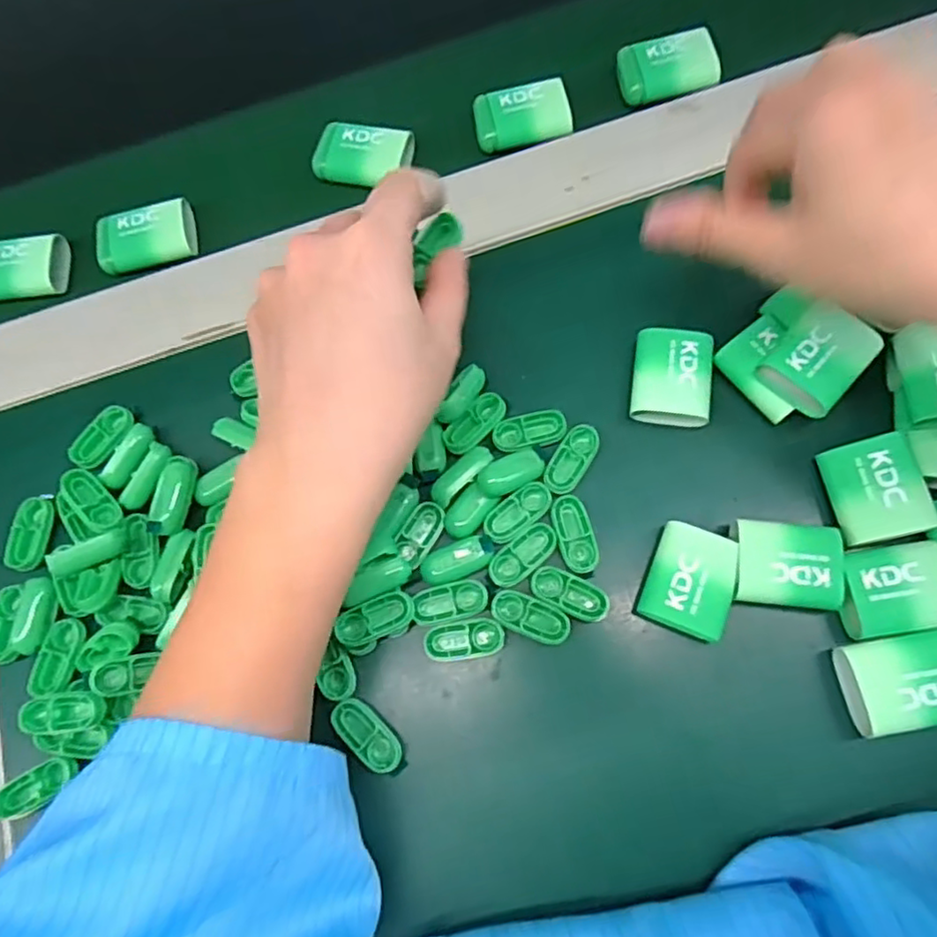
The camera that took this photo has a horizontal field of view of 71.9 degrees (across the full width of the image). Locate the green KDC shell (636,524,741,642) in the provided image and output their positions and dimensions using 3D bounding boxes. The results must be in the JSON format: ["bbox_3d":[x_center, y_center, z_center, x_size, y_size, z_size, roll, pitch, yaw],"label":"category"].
[{"bbox_3d":[0.093,0.047,0.271,0.034,0.012,0.043,20,70,8],"label":"green KDC shell"}]

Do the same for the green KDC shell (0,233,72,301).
[{"bbox_3d":[-0.249,-0.111,0.355,0.049,0.016,0.034,-2,68,0],"label":"green KDC shell"}]

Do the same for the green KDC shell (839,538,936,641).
[{"bbox_3d":[0.173,0.048,0.262,0.046,0.009,0.036,-8,69,-3],"label":"green KDC shell"}]

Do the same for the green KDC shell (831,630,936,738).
[{"bbox_3d":[0.171,0.086,0.257,0.046,0.021,0.034,-9,69,-3],"label":"green KDC shell"}]

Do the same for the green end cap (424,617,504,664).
[{"bbox_3d":[-0.002,0.074,0.277,0.033,0.007,0.016,-6,68,-2],"label":"green end cap"}]

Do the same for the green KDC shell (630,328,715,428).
[{"bbox_3d":[0.094,-0.042,0.299,0.035,0.016,0.042,10,69,4],"label":"green KDC shell"}]

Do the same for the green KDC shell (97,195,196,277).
[{"bbox_3d":[-0.176,-0.127,0.354,0.050,0.017,0.035,-8,69,-3],"label":"green KDC shell"}]

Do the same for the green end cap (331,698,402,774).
[{"bbox_3d":[-0.042,0.111,0.270,0.034,0.009,0.016,41,74,15],"label":"green end cap"}]

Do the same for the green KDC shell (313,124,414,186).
[{"bbox_3d":[-0.058,-0.172,0.354,0.051,0.012,0.032,11,69,5],"label":"green KDC shell"}]

